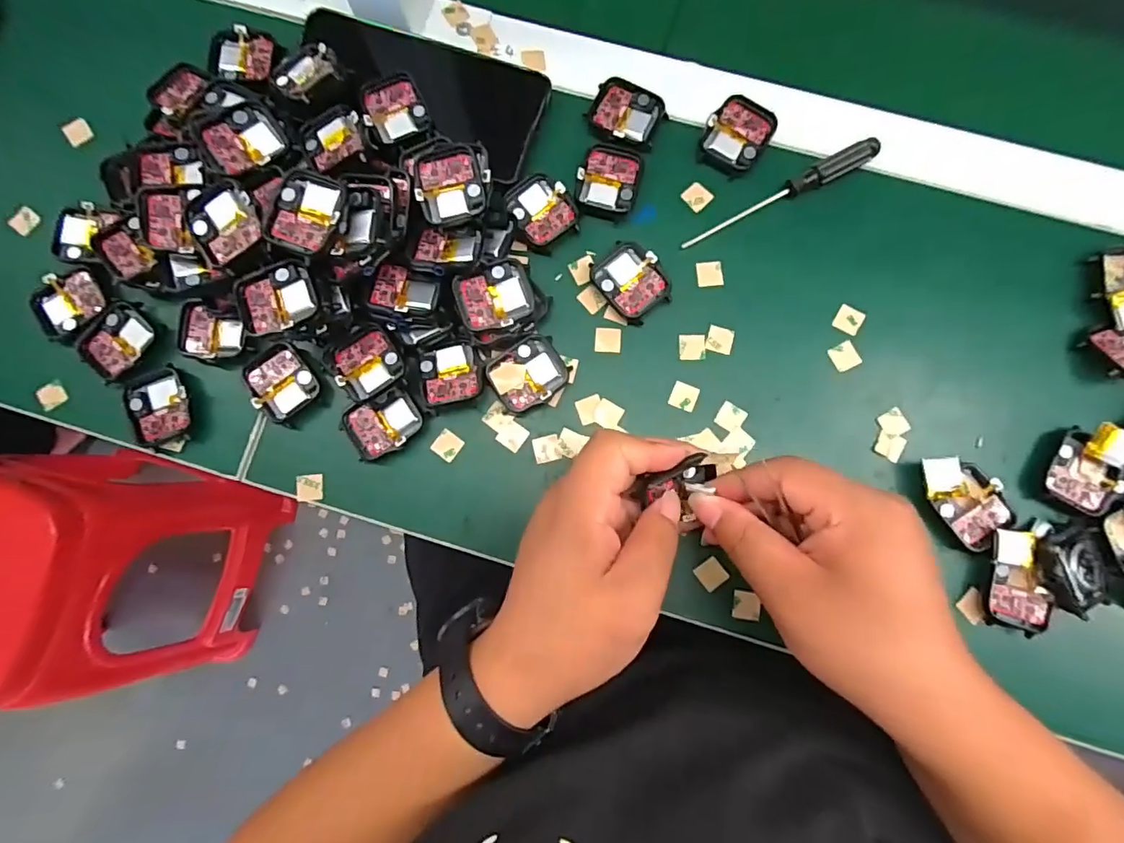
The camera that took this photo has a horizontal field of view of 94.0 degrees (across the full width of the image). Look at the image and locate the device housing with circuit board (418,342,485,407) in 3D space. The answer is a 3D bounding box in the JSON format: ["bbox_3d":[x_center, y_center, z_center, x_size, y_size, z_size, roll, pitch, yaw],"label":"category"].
[{"bbox_3d":[-0.066,-0.029,0.313,0.037,0.007,0.036,-11,82,0],"label":"device housing with circuit board"}]

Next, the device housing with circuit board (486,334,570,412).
[{"bbox_3d":[-0.019,-0.028,0.314,0.044,0.011,0.037,-37,83,-4],"label":"device housing with circuit board"}]

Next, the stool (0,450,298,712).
[{"bbox_3d":[-0.685,0.233,0.782,0.302,0.404,0.329,6,82,2],"label":"stool"}]

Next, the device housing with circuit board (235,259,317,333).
[{"bbox_3d":[-0.155,-0.066,0.285,0.042,0.009,0.036,-14,82,-1],"label":"device housing with circuit board"}]

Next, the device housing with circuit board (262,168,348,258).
[{"bbox_3d":[-0.134,-0.109,0.279,0.037,0.016,0.044,16,83,3],"label":"device housing with circuit board"}]

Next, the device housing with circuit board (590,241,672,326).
[{"bbox_3d":[0.042,-0.086,0.319,0.036,0.013,0.046,-40,83,-4],"label":"device housing with circuit board"}]

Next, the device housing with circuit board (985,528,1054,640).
[{"bbox_3d":[0.253,0.088,0.288,0.033,0.011,0.054,6,82,2],"label":"device housing with circuit board"}]

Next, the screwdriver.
[{"bbox_3d":[0.136,-0.139,0.322,0.131,0.010,0.013,-28,82,-3],"label":"screwdriver"}]

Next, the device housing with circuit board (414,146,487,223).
[{"bbox_3d":[-0.065,-0.139,0.303,0.038,0.011,0.044,-11,82,0],"label":"device housing with circuit board"}]

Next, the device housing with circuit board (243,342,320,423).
[{"bbox_3d":[-0.169,-0.024,0.316,0.036,0.011,0.041,-37,83,-4],"label":"device housing with circuit board"}]

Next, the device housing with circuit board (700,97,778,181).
[{"bbox_3d":[0.109,-0.179,0.328,0.038,0.008,0.046,32,84,5],"label":"device housing with circuit board"}]

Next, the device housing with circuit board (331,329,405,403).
[{"bbox_3d":[-0.113,-0.034,0.308,0.038,0.014,0.038,-31,83,-3],"label":"device housing with circuit board"}]

